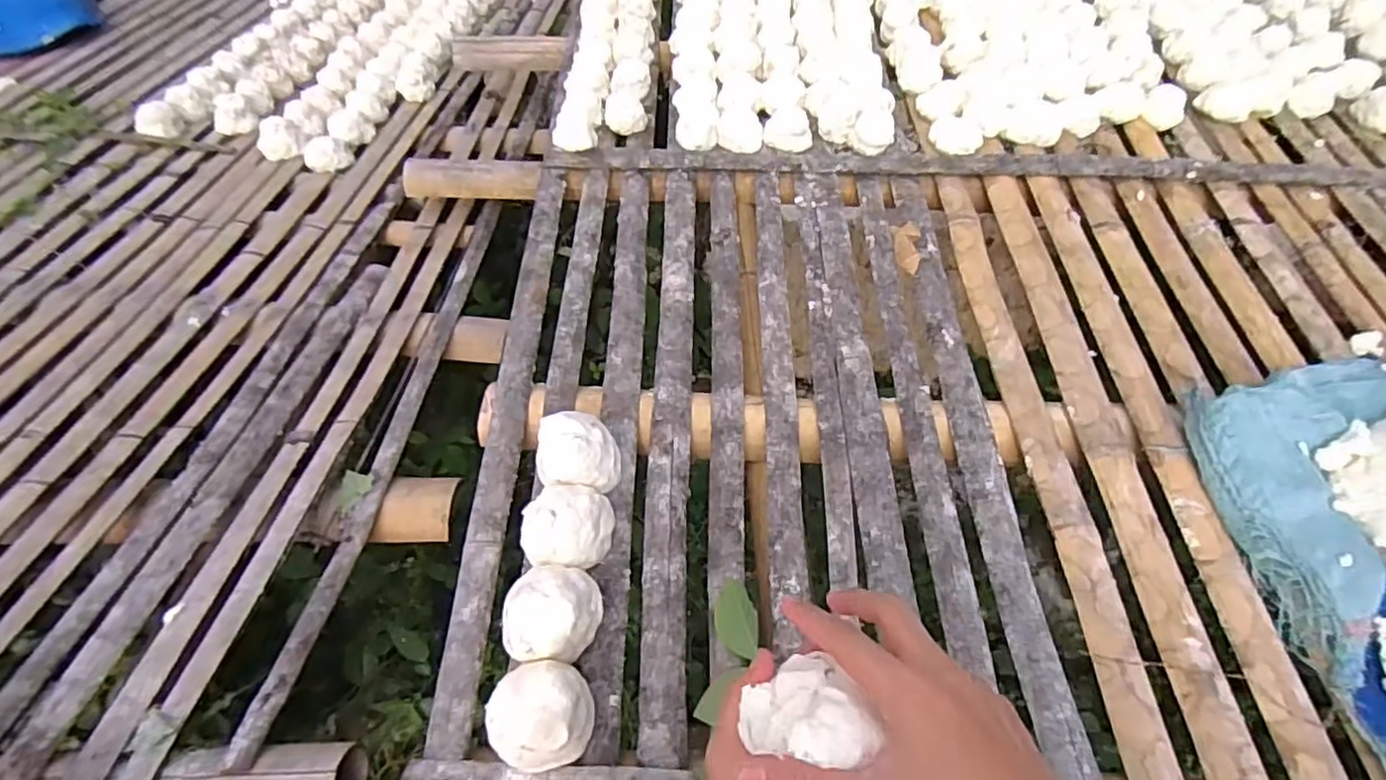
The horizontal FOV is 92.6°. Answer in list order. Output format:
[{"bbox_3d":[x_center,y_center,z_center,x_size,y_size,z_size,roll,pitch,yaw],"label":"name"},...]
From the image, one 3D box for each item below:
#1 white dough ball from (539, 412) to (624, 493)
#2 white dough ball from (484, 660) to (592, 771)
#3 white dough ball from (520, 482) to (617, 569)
[{"bbox_3d":[-0.128,0.070,0.751,0.086,0.083,0.093,-1,52,1],"label":"white dough ball"},{"bbox_3d":[-0.138,0.295,0.602,0.089,0.089,0.086,-1,52,1],"label":"white dough ball"},{"bbox_3d":[-0.135,0.146,0.705,0.091,0.080,0.086,-1,52,1],"label":"white dough ball"}]

